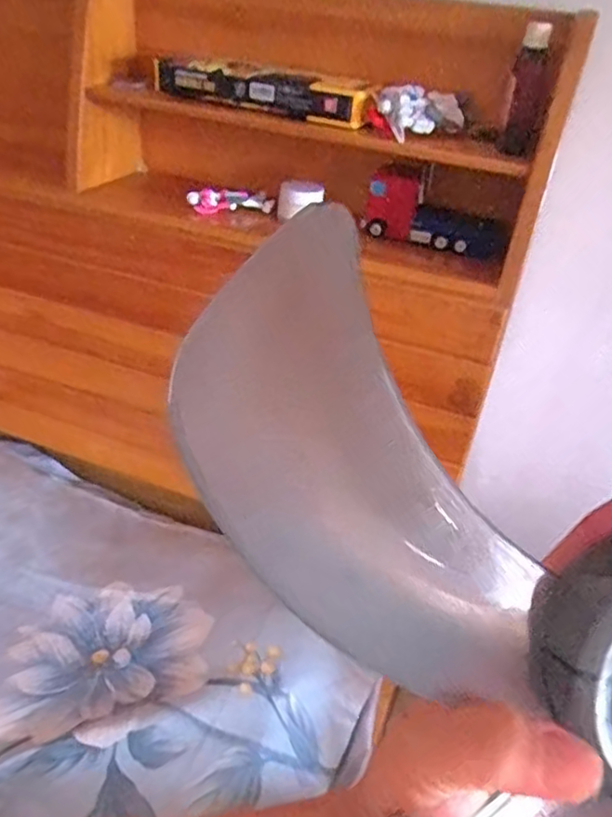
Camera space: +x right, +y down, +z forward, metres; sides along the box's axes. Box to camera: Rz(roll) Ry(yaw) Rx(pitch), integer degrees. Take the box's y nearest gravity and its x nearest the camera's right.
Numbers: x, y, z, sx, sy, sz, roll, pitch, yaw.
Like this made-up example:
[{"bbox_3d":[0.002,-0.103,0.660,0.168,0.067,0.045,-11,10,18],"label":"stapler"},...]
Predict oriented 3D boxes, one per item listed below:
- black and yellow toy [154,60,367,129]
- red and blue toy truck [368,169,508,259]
[{"bbox_3d":[-0.053,-0.365,0.730,0.264,0.040,0.056,17,36,15],"label":"black and yellow toy"},{"bbox_3d":[0.148,-0.211,0.730,0.159,0.067,0.050,21,35,0],"label":"red and blue toy truck"}]

